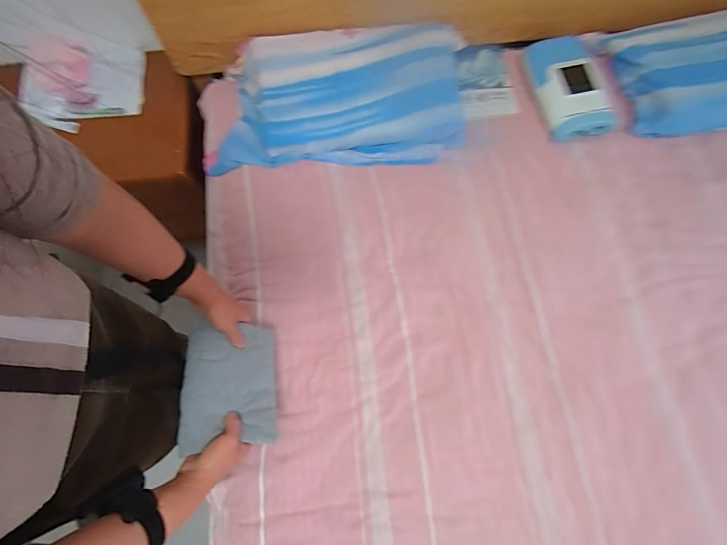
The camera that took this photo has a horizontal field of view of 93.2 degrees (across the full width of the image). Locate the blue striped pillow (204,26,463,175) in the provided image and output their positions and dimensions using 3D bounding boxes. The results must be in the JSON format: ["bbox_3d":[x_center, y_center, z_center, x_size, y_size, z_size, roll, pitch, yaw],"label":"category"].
[{"bbox_3d":[-0.073,-0.434,0.873,0.676,0.122,0.325,-8,74,-2],"label":"blue striped pillow"}]

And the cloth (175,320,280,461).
[{"bbox_3d":[-0.216,0.182,0.572,0.149,0.022,0.195,13,53,-38],"label":"cloth"}]

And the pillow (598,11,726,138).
[{"bbox_3d":[0.964,-0.556,0.922,0.572,0.092,0.335,-7,74,-2],"label":"pillow"}]

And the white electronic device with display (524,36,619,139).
[{"bbox_3d":[0.542,-0.504,0.919,0.167,0.057,0.299,-7,74,-2],"label":"white electronic device with display"}]

